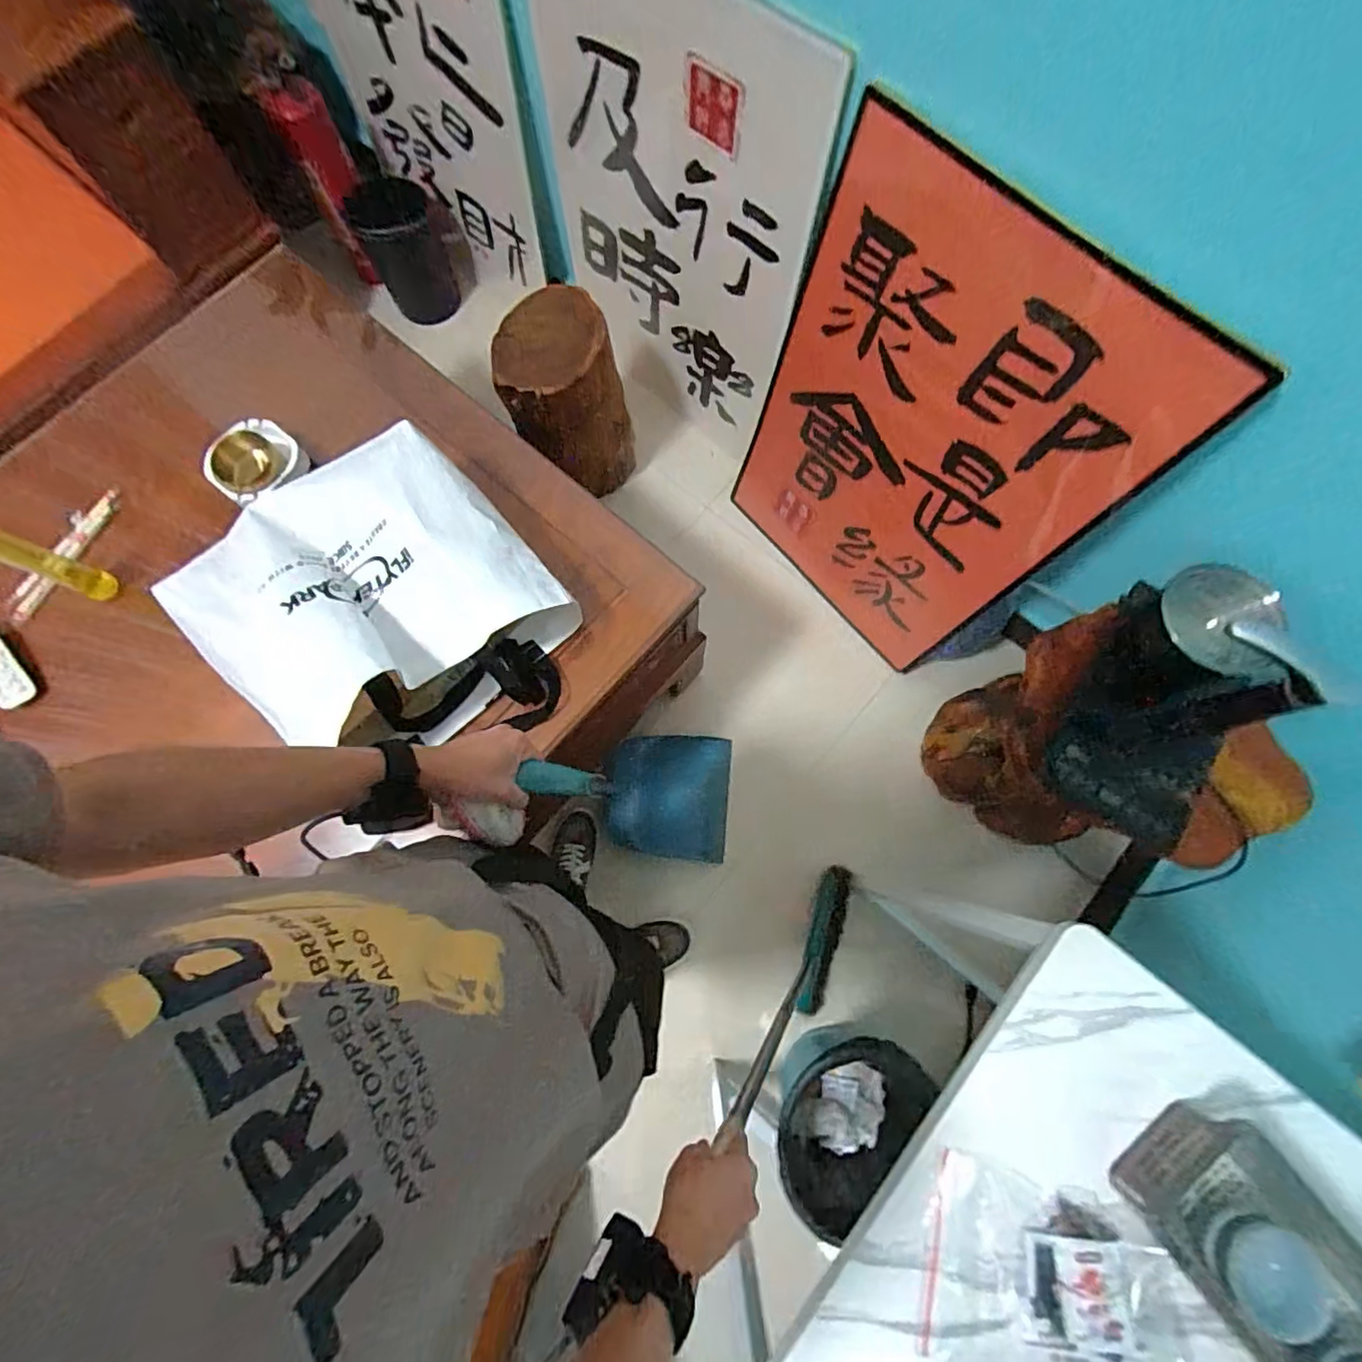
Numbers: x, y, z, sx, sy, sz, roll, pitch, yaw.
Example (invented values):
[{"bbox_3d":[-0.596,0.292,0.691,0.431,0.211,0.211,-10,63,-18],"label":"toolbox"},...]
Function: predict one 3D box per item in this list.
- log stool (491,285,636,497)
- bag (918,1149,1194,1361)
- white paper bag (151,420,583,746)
[{"bbox_3d":[-0.243,-0.590,1.257,0.236,0.370,0.202,-26,77,-4],"label":"log stool"},{"bbox_3d":[0.296,0.476,0.453,0.193,0.024,0.137,14,77,5],"label":"bag"},{"bbox_3d":[-0.377,-0.084,0.769,0.383,0.193,0.409,-44,79,-8],"label":"white paper bag"}]

